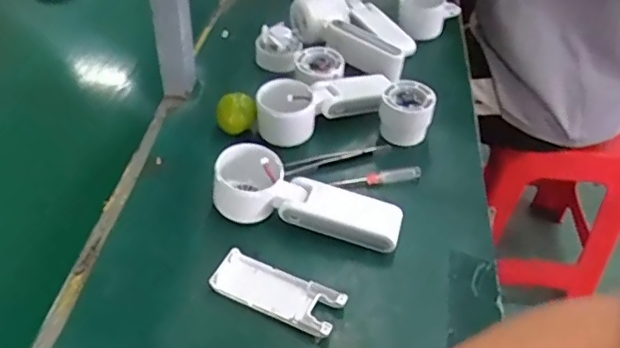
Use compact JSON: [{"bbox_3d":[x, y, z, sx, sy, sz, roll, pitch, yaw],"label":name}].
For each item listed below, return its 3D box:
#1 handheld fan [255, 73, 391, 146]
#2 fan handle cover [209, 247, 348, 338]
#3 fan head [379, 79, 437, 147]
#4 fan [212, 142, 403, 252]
[{"bbox_3d":[0.014,-0.074,0.610,0.141,0.046,0.051,-15,47,-19],"label":"handheld fan"},{"bbox_3d":[-0.026,0.095,0.464,0.106,0.013,0.043,19,46,16],"label":"fan handle cover"},{"bbox_3d":[0.101,-0.063,0.599,0.055,0.048,0.053,17,45,14],"label":"fan head"},{"bbox_3d":[-0.001,0.019,0.510,0.168,0.056,0.055,12,44,8],"label":"fan"}]

